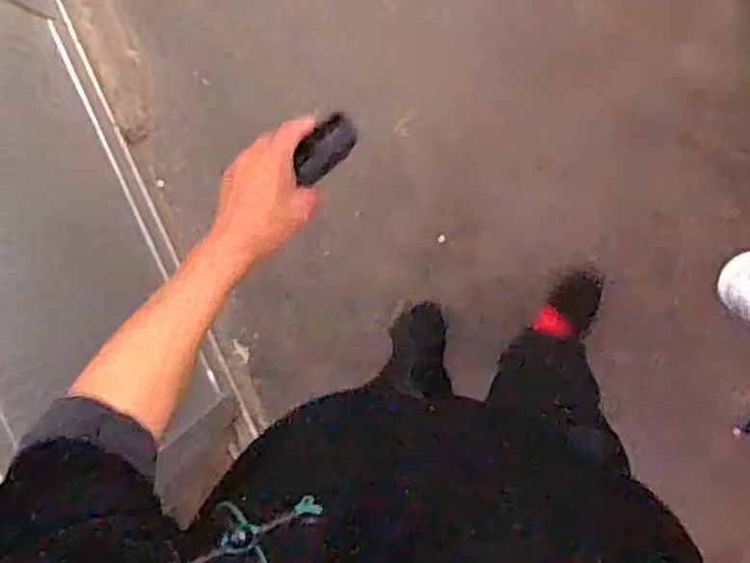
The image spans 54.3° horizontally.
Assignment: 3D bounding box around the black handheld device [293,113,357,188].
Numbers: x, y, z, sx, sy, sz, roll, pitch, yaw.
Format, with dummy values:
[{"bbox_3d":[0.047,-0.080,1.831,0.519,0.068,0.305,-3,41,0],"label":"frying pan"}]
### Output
[{"bbox_3d":[-0.044,-0.115,0.640,0.036,0.015,0.080,33,61,-5],"label":"black handheld device"}]

